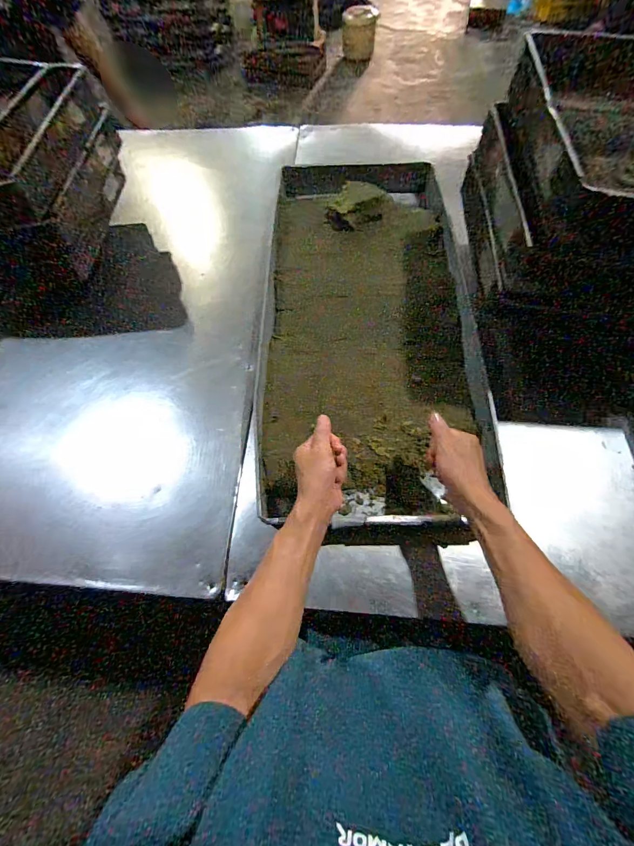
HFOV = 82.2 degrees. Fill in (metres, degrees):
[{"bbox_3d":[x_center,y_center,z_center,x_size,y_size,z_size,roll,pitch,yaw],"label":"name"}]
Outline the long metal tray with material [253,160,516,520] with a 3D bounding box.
[{"bbox_3d":[0.103,-0.213,0.699,0.399,0.068,0.791,1,68,-3],"label":"long metal tray with material"}]

